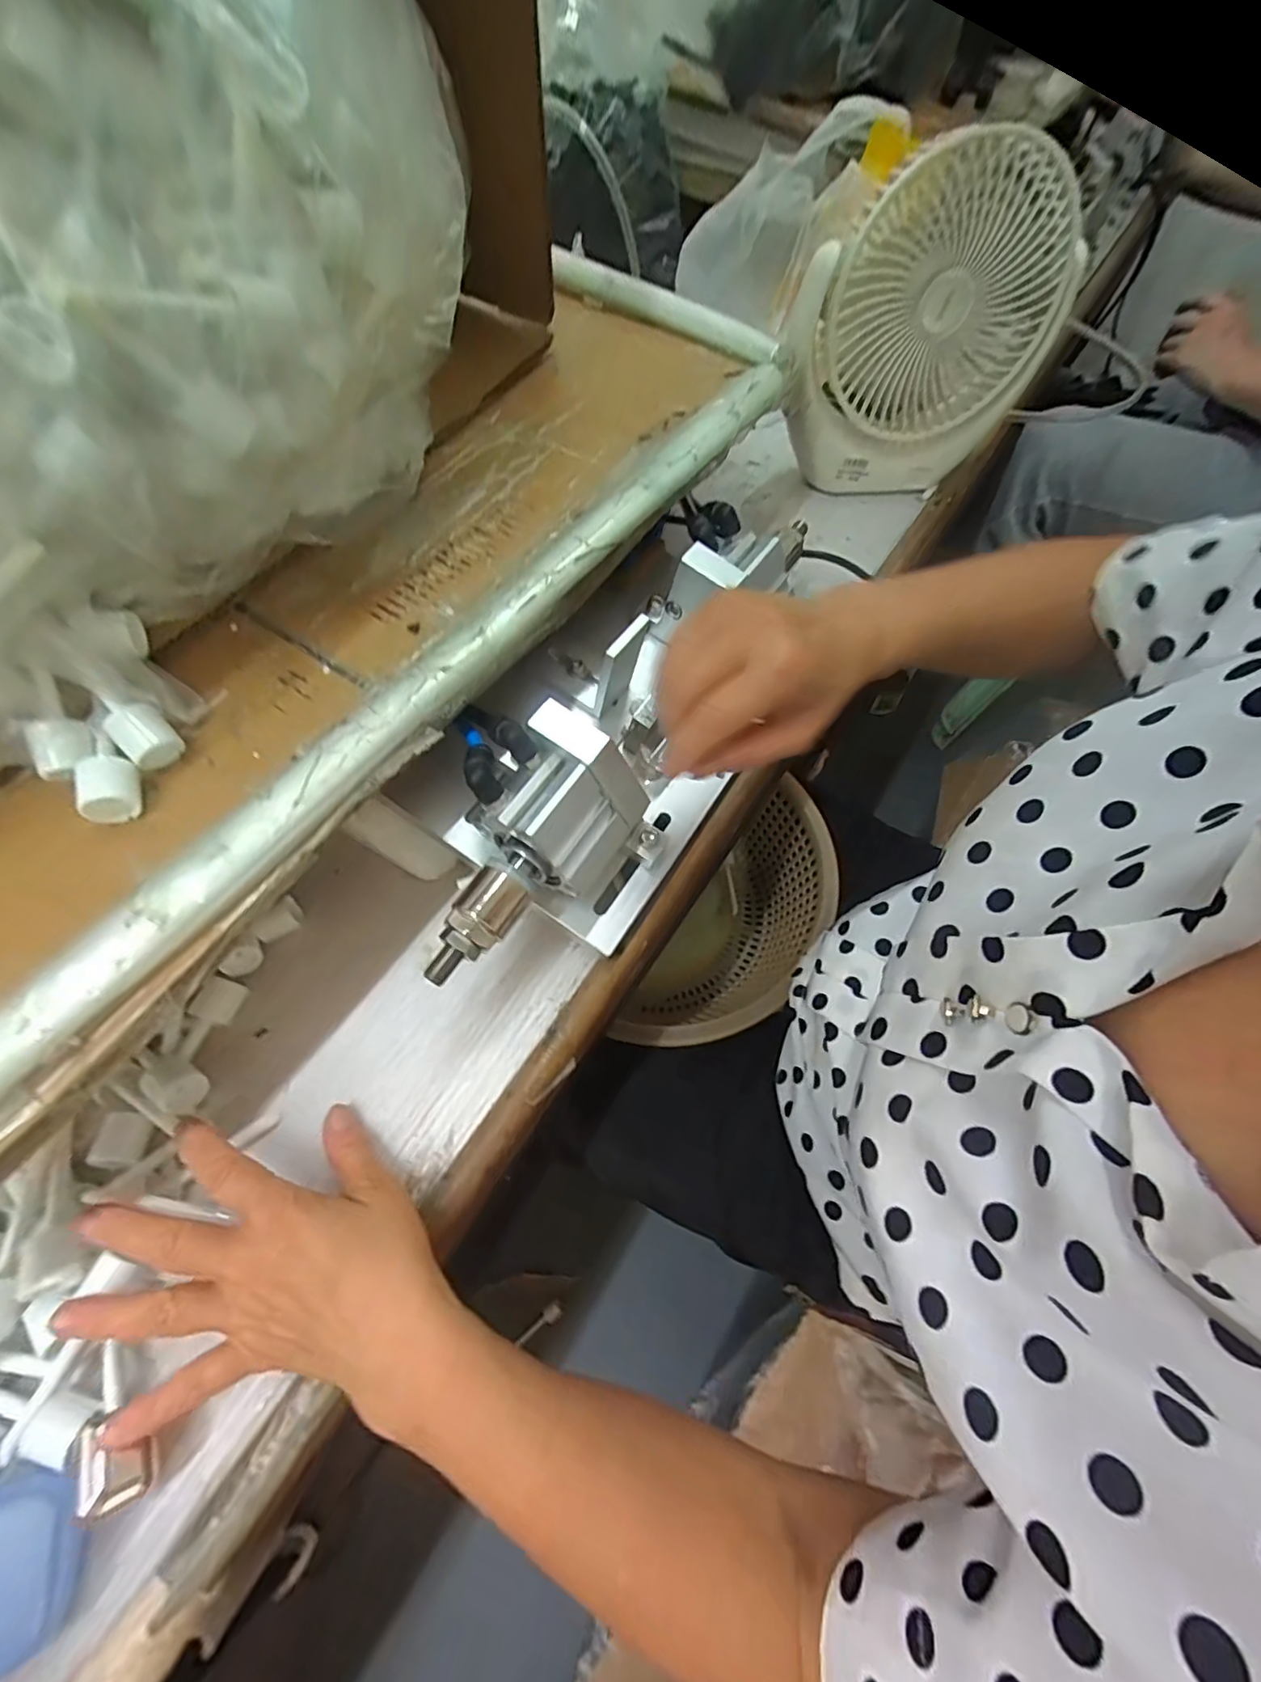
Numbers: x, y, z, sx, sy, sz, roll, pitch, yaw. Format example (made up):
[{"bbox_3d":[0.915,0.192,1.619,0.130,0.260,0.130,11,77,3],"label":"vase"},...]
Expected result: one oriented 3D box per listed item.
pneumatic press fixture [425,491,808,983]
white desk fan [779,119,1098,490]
[{"bbox_3d":[0.001,-0.060,0.337,0.102,0.102,0.316,25,64,10],"label":"pneumatic press fixture"},{"bbox_3d":[0.212,-0.364,0.421,0.189,0.189,0.123,12,65,5],"label":"white desk fan"}]

